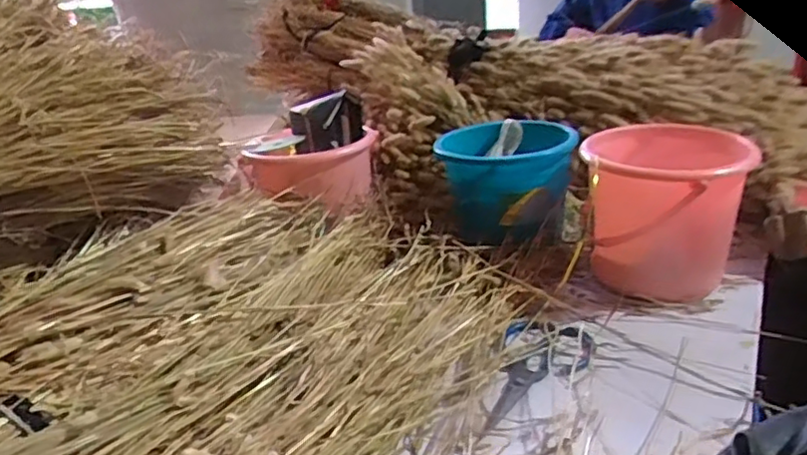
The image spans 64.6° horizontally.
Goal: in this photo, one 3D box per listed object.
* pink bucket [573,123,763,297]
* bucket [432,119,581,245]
[{"bbox_3d":[0.356,-0.017,0.885,0.207,0.193,0.211,2,24,14],"label":"pink bucket"},{"bbox_3d":[0.166,-0.075,1.027,0.190,0.153,0.191,-4,23,2],"label":"bucket"}]

